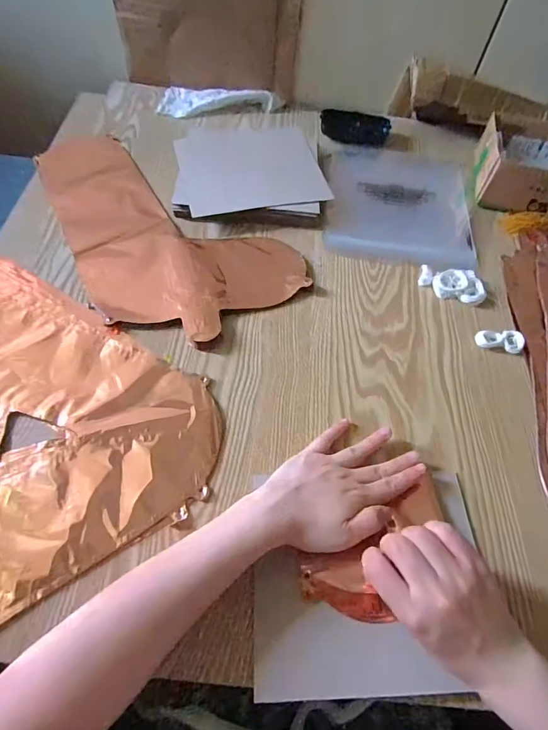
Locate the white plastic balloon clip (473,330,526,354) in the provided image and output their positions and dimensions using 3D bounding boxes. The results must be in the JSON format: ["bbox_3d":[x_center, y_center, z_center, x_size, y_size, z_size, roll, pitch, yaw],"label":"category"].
[{"bbox_3d":[0.256,-0.029,0.461,0.051,0.010,0.027,11,59,2],"label":"white plastic balloon clip"}]

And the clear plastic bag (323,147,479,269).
[{"bbox_3d":[0.179,-0.243,0.578,0.199,0.017,0.241,8,59,1],"label":"clear plastic bag"}]

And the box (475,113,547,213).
[{"bbox_3d":[0.388,-0.283,0.579,0.185,0.066,0.156,19,60,7],"label":"box"}]

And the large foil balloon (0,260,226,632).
[{"bbox_3d":[-0.270,0.030,0.387,0.341,0.014,0.385,-28,65,-19],"label":"large foil balloon"}]

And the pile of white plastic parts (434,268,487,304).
[{"bbox_3d":[0.224,-0.096,0.493,0.058,0.014,0.042,9,59,1],"label":"pile of white plastic parts"}]

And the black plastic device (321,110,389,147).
[{"bbox_3d":[0.131,-0.388,0.663,0.112,0.020,0.053,10,59,2],"label":"black plastic device"}]

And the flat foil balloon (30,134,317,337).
[{"bbox_3d":[-0.161,-0.189,0.523,0.222,0.011,0.397,-32,67,-21],"label":"flat foil balloon"}]

